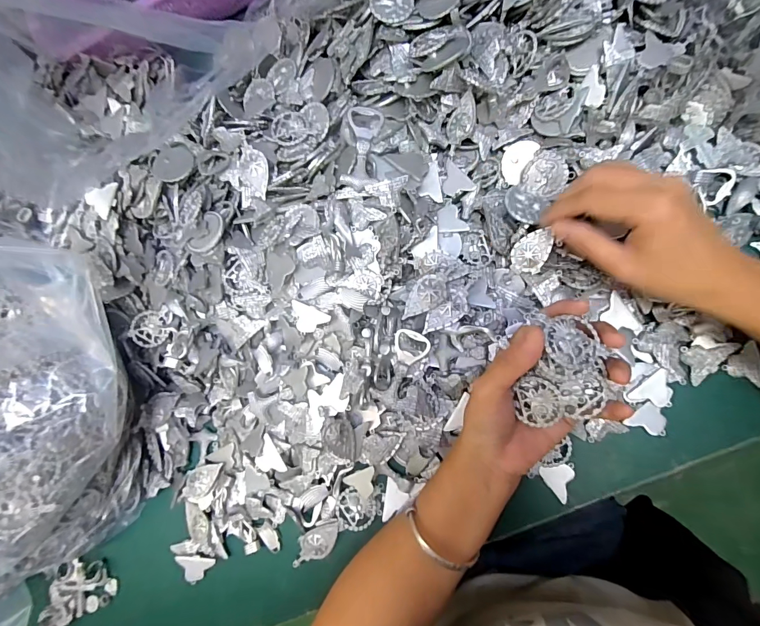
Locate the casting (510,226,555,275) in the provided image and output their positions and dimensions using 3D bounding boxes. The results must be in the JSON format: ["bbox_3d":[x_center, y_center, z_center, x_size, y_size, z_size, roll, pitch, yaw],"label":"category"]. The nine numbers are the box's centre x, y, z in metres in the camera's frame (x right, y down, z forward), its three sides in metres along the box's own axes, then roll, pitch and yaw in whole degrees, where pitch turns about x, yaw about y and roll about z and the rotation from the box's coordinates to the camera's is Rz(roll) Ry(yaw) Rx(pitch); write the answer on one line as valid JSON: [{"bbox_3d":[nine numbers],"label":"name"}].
[{"bbox_3d":[0.122,-0.051,0.322,0.027,0.004,0.039,25,110,16],"label":"casting"}]

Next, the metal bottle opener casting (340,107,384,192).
[{"bbox_3d":[-0.014,-0.134,0.324,0.029,0.005,0.068,5,84,-5],"label":"metal bottle opener casting"}]

